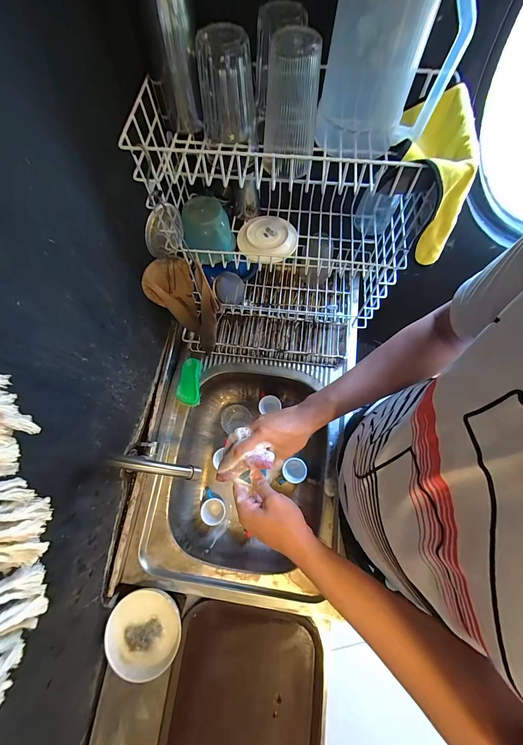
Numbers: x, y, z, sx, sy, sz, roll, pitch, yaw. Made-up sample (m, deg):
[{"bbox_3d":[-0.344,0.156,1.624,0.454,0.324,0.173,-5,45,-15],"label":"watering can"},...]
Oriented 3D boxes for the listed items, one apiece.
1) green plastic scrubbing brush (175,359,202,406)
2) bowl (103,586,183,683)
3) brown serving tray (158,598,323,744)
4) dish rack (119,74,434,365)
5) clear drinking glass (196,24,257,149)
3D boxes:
[{"bbox_3d":[-0.186,0.024,0.739,0.053,0.031,0.121,-4,72,0],"label":"green plastic scrubbing brush"},{"bbox_3d":[-0.240,0.537,0.597,0.142,0.064,0.142,-1,72,2],"label":"bowl"},{"bbox_3d":[-0.040,0.695,0.553,0.296,0.033,0.398,6,72,4],"label":"brown serving tray"},{"bbox_3d":[0.048,-0.255,0.624,0.488,0.461,0.314,5,72,3],"label":"dish rack"},{"bbox_3d":[-0.047,-0.401,0.412,0.068,0.128,0.069,-1,72,2],"label":"clear drinking glass"}]

